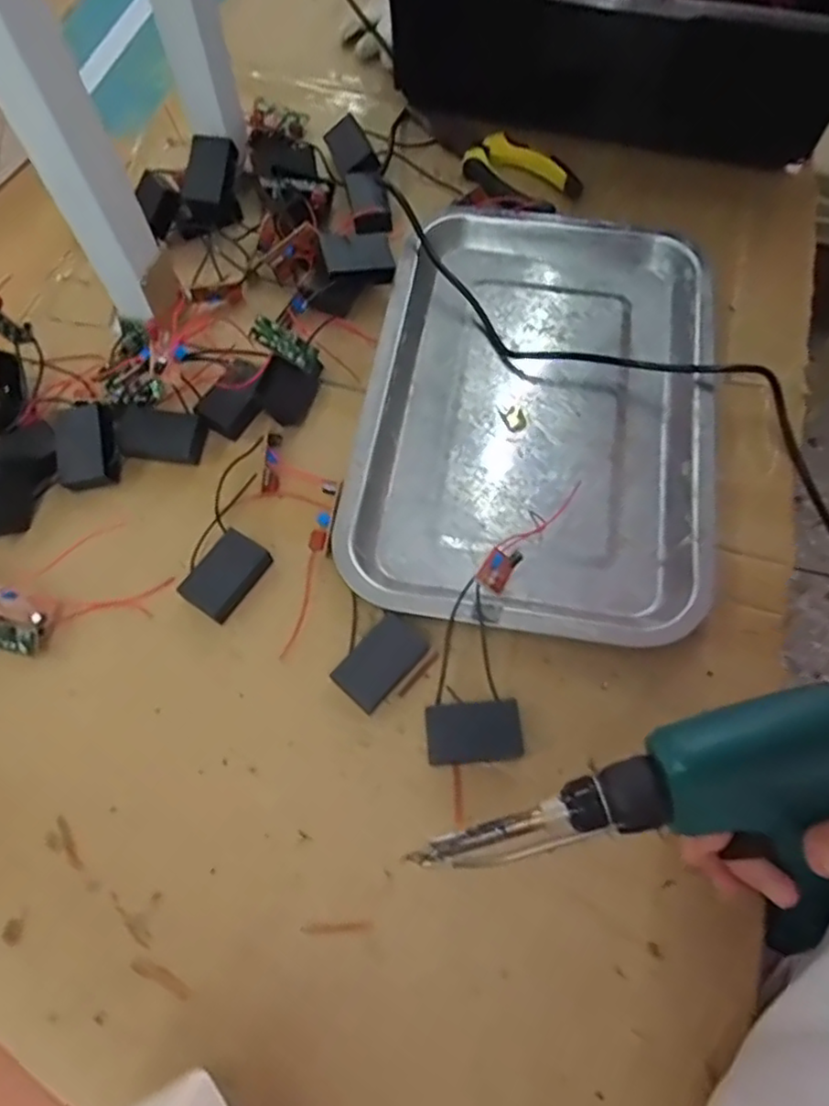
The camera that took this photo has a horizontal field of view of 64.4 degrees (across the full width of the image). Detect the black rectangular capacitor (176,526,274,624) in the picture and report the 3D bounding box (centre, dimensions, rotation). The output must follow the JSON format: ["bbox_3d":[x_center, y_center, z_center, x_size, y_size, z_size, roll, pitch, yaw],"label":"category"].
[{"bbox_3d":[-0.108,0.013,0.378,0.030,0.017,0.047,32,70,15],"label":"black rectangular capacitor"}]

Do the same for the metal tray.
[{"bbox_3d":[0.074,-0.099,0.416,0.213,0.022,0.302,7,66,5],"label":"metal tray"}]

